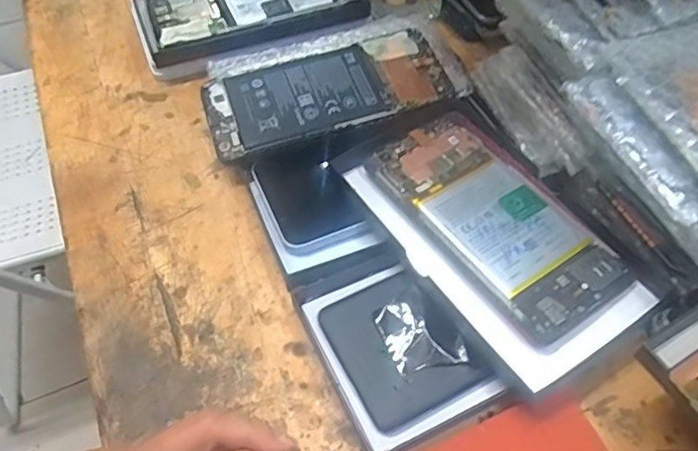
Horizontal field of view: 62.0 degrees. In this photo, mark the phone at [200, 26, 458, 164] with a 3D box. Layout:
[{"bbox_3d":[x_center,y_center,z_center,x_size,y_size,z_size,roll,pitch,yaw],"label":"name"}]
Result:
[{"bbox_3d":[-0.015,-0.094,0.400,0.164,0.009,0.075,-17,56,-9],"label":"phone"}]

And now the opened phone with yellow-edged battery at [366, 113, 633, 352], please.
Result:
[{"bbox_3d":[0.084,-0.006,0.332,0.075,0.005,0.151,-29,59,-21],"label":"opened phone with yellow-edged battery"}]

